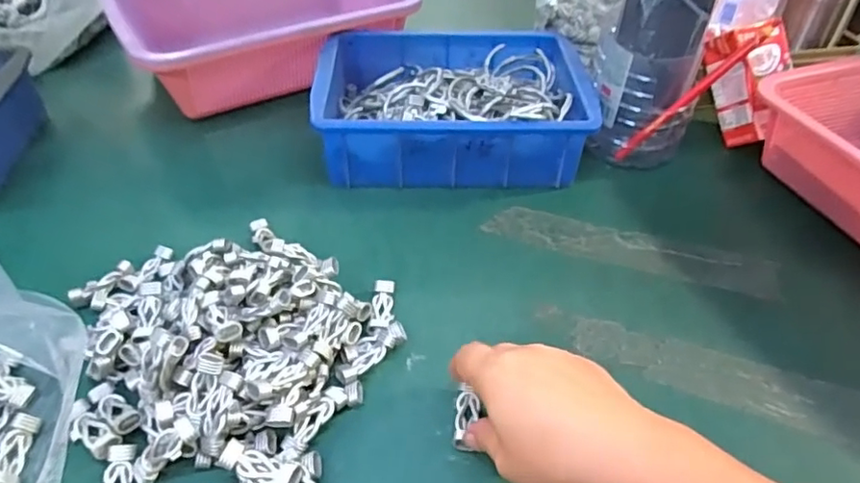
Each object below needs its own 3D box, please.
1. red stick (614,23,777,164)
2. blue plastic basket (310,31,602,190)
[{"bbox_3d":[0.229,-0.127,0.505,0.011,0.155,0.013,27,34,-32],"label":"red stick"},{"bbox_3d":[0.021,-0.132,0.545,0.237,0.070,0.168,1,45,-1],"label":"blue plastic basket"}]

